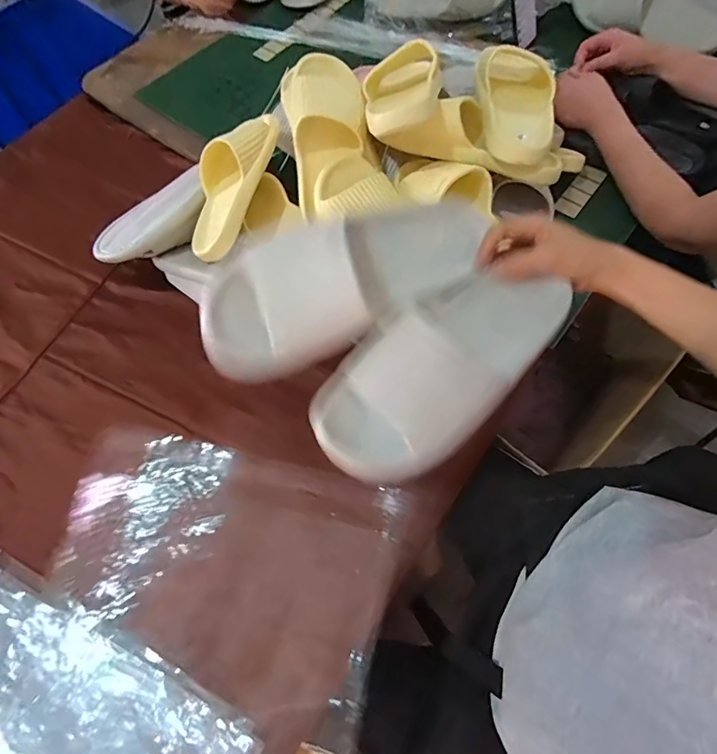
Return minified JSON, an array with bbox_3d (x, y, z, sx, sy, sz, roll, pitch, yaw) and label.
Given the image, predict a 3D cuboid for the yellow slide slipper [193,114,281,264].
[{"bbox_3d":[-0.184,-0.278,0.638,0.092,0.067,0.239,18,84,9],"label":"yellow slide slipper"}]

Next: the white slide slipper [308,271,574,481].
[{"bbox_3d":[0.084,-0.015,0.412,0.262,0.076,0.110,-35,71,-17],"label":"white slide slipper"}]

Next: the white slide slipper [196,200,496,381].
[{"bbox_3d":[-0.008,-0.096,0.410,0.277,0.071,0.120,-26,69,-13],"label":"white slide slipper"}]

